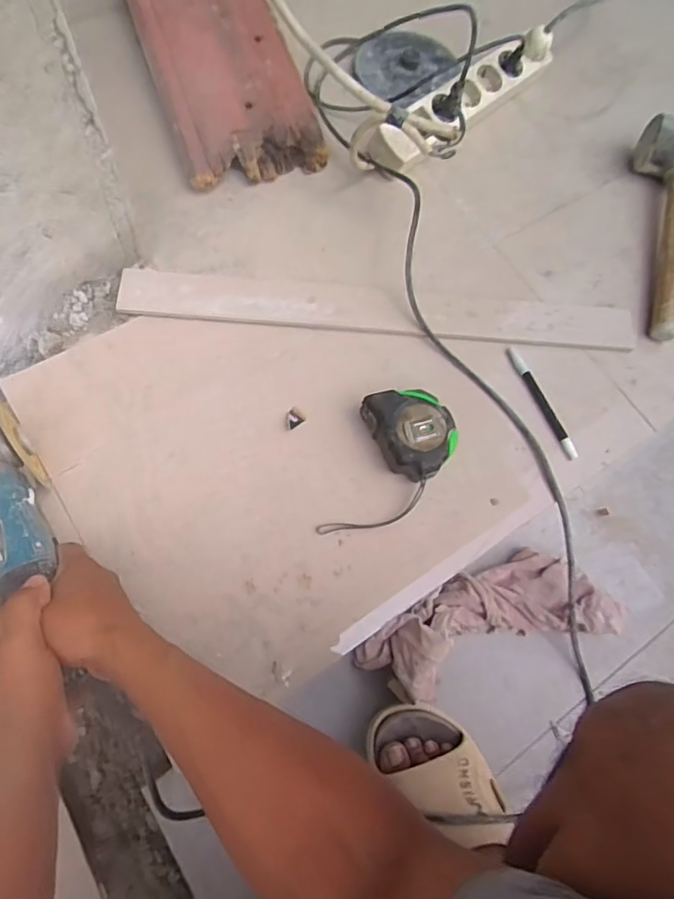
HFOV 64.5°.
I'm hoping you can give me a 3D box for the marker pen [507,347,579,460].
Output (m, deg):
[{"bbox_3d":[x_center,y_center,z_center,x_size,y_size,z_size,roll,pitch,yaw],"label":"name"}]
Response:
[{"bbox_3d":[0.232,-0.055,0.603,0.014,0.012,0.143,-20,74,-11],"label":"marker pen"}]

